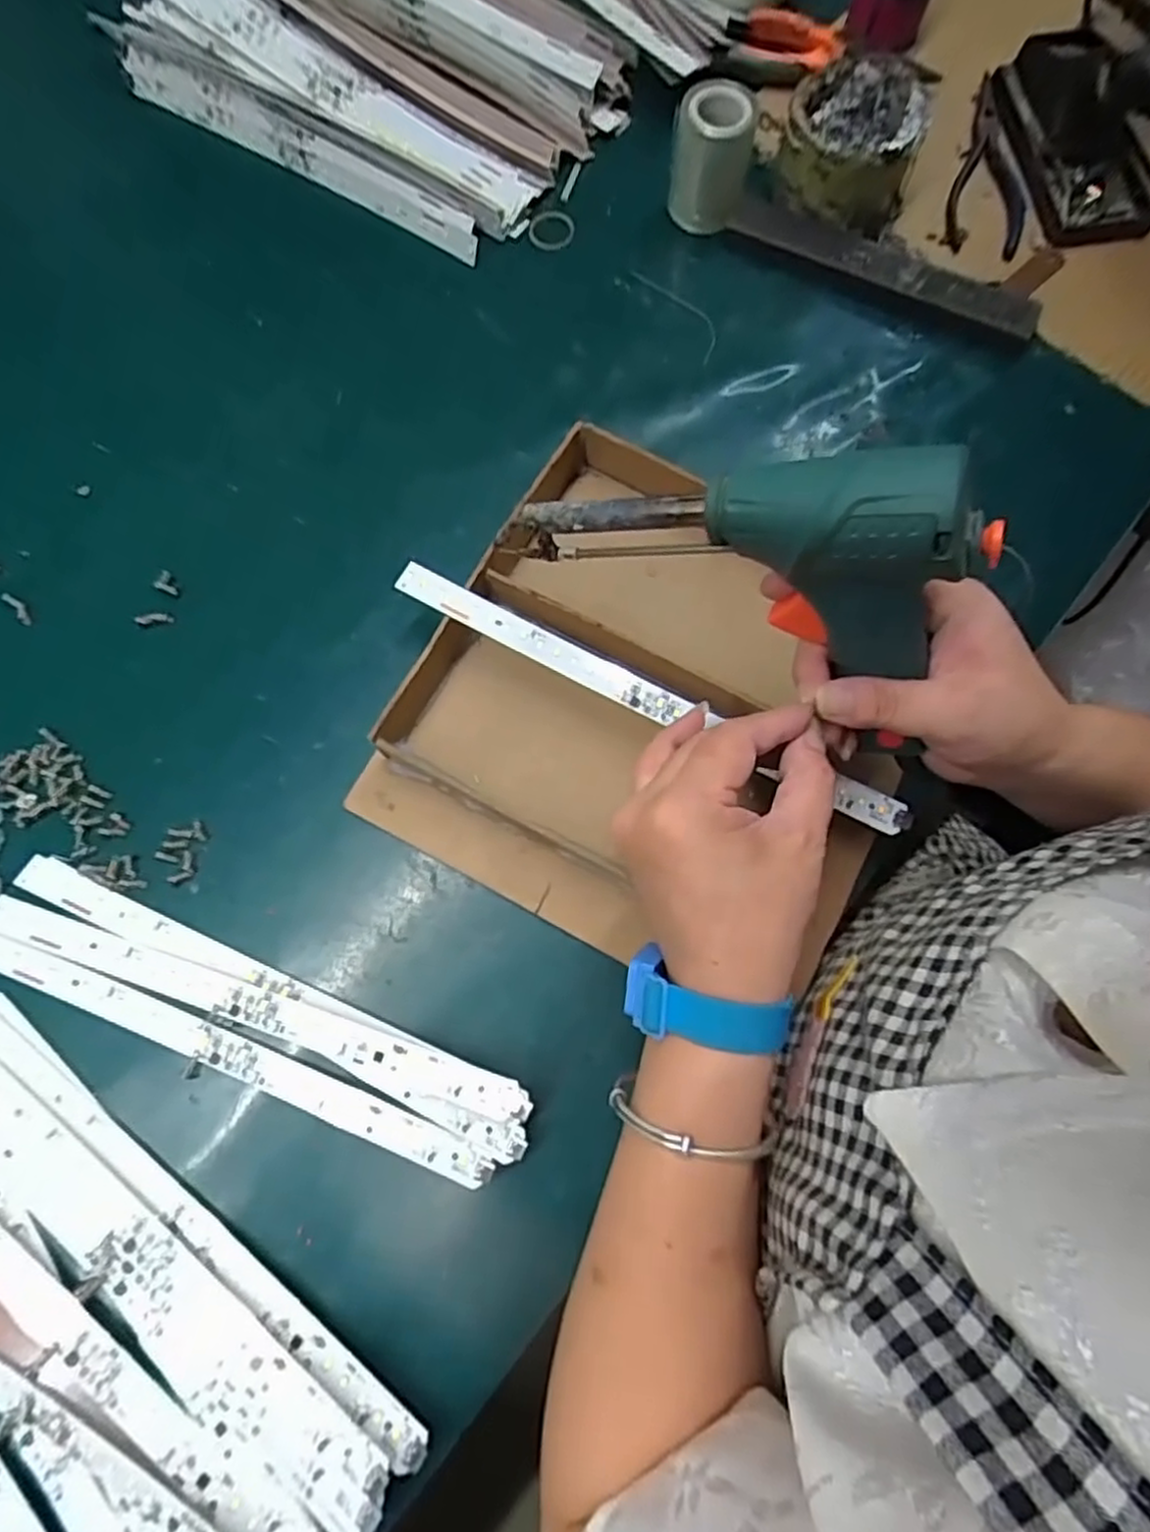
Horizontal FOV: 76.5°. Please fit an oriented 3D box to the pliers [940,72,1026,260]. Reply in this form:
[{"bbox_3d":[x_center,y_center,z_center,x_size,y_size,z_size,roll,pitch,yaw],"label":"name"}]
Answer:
[{"bbox_3d":[0.290,-0.417,0.503,0.052,0.019,0.147,16,73,3],"label":"pliers"}]

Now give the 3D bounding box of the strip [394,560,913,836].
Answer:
[{"bbox_3d":[0.035,-0.037,0.376,0.284,0.010,0.017,27,74,8],"label":"strip"}]

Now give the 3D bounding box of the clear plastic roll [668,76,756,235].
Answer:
[{"bbox_3d":[0.087,-0.391,0.469,0.046,0.067,0.050,7,73,1],"label":"clear plastic roll"}]

